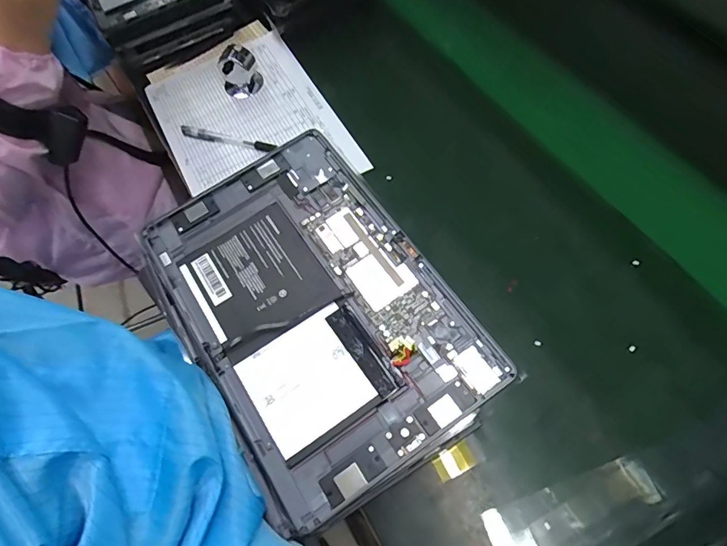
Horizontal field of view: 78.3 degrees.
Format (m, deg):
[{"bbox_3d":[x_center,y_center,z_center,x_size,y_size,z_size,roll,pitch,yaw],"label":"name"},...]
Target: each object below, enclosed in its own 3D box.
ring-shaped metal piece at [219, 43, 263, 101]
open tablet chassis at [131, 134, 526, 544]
[{"bbox_3d":[-0.165,-0.270,0.596,0.050,0.058,0.038,-21,63,-7],"label":"ring-shaped metal piece"},{"bbox_3d":[-0.042,0.023,0.323,0.179,0.007,0.256,-36,69,-9],"label":"open tablet chassis"}]

